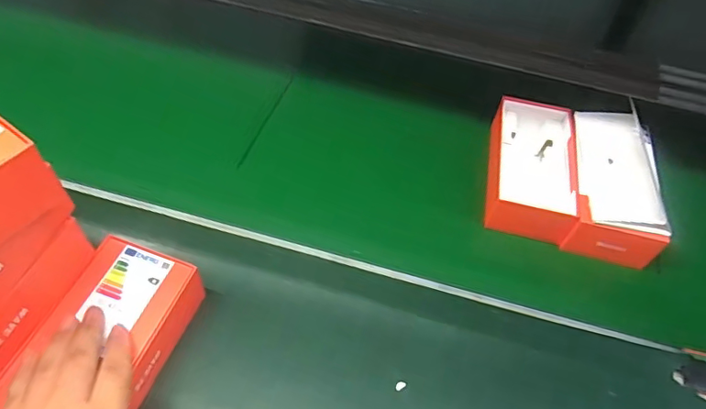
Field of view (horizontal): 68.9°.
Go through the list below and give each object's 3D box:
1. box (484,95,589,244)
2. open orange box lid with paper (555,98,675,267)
[{"bbox_3d":[0.213,-0.050,0.615,0.101,0.046,0.185,12,53,7],"label":"box"},{"bbox_3d":[0.299,-0.030,0.590,0.095,0.074,0.181,14,53,8],"label":"open orange box lid with paper"}]

